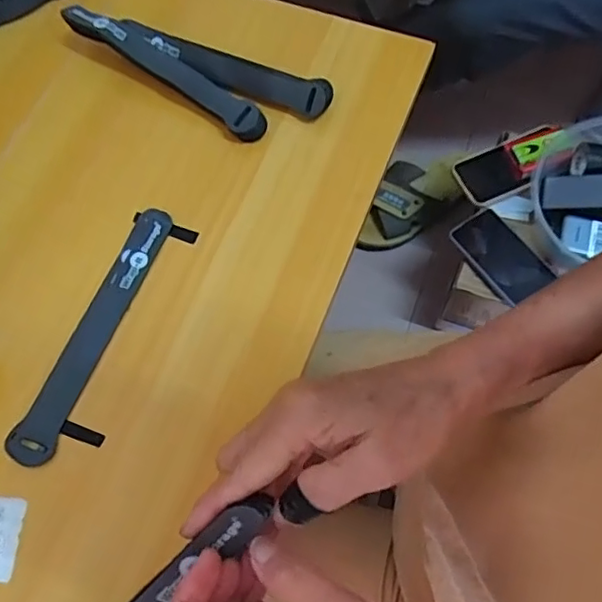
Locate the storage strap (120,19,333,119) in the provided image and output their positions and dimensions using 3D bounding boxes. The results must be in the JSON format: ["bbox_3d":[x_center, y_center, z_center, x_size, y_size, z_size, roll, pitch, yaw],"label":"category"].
[{"bbox_3d":[-0.063,-0.195,0.488,0.185,0.017,0.028,23,70,10],"label":"storage strap"}]

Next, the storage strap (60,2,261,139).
[{"bbox_3d":[-0.110,-0.191,0.478,0.188,0.032,0.028,33,72,13],"label":"storage strap"}]

